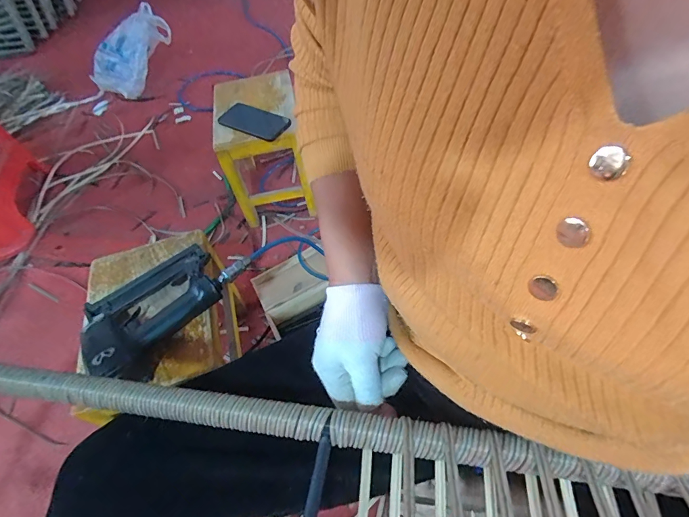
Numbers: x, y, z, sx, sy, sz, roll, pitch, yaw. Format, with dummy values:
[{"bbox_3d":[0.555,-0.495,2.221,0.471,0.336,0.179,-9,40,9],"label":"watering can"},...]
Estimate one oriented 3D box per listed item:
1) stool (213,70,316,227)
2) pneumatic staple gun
[{"bbox_3d":[-0.212,-0.285,1.015,0.184,0.282,0.274,-12,54,-3],"label":"stool"},{"bbox_3d":[-0.274,0.057,0.567,0.152,0.050,0.234,31,63,25],"label":"pneumatic staple gun"}]

